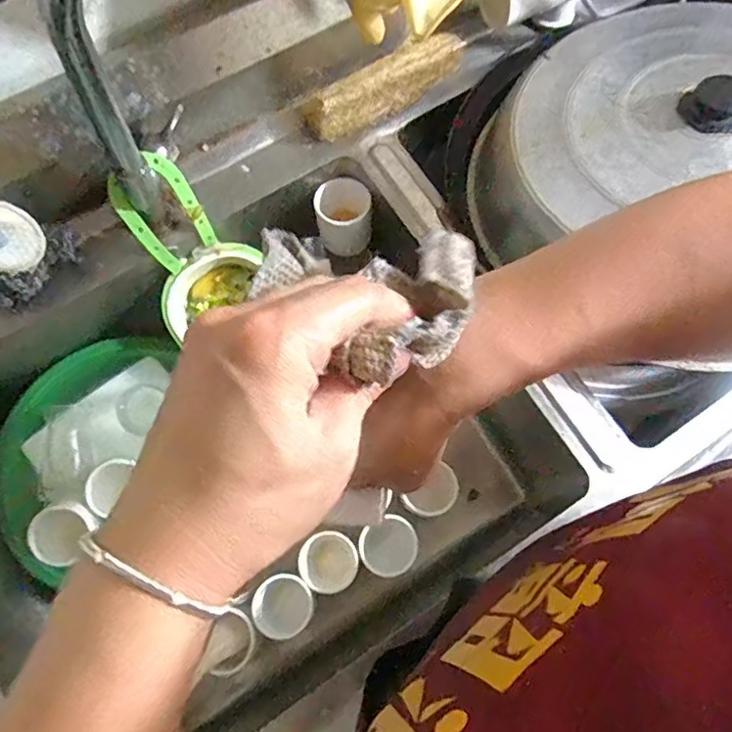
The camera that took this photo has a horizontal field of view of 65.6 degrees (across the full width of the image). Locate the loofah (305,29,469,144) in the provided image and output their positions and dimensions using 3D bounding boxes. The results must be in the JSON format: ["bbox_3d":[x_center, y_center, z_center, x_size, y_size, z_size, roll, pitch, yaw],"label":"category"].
[{"bbox_3d":[0.025,-0.287,0.585,0.182,0.056,0.041,-30,76,-10],"label":"loofah"}]

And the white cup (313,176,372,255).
[{"bbox_3d":[-0.025,-0.163,0.620,0.058,0.049,0.062,1,73,-2],"label":"white cup"}]

